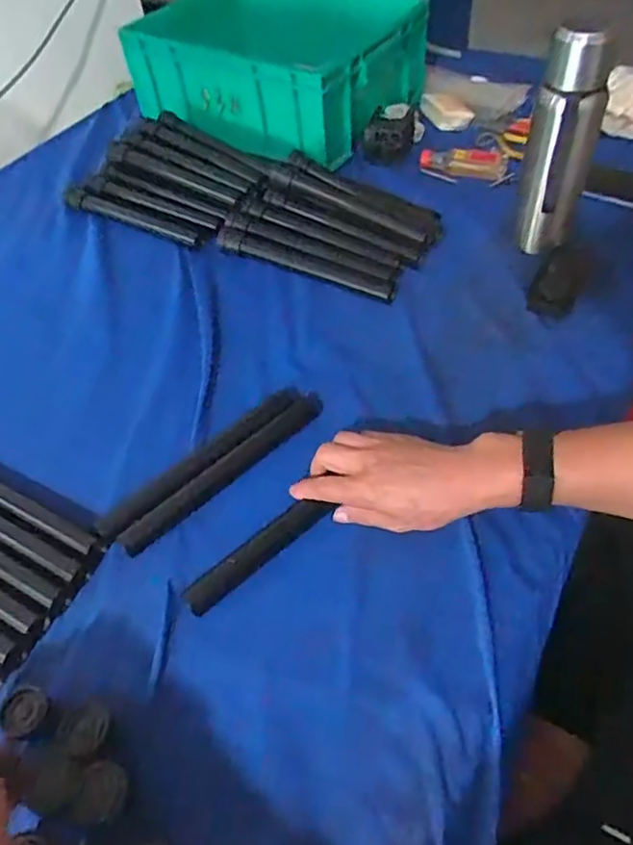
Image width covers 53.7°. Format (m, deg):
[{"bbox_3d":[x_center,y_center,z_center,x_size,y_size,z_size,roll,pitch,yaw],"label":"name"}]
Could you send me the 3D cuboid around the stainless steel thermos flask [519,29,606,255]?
[{"bbox_3d":[0.274,-0.316,0.699,0.069,0.212,0.073,13,52,15],"label":"stainless steel thermos flask"}]

